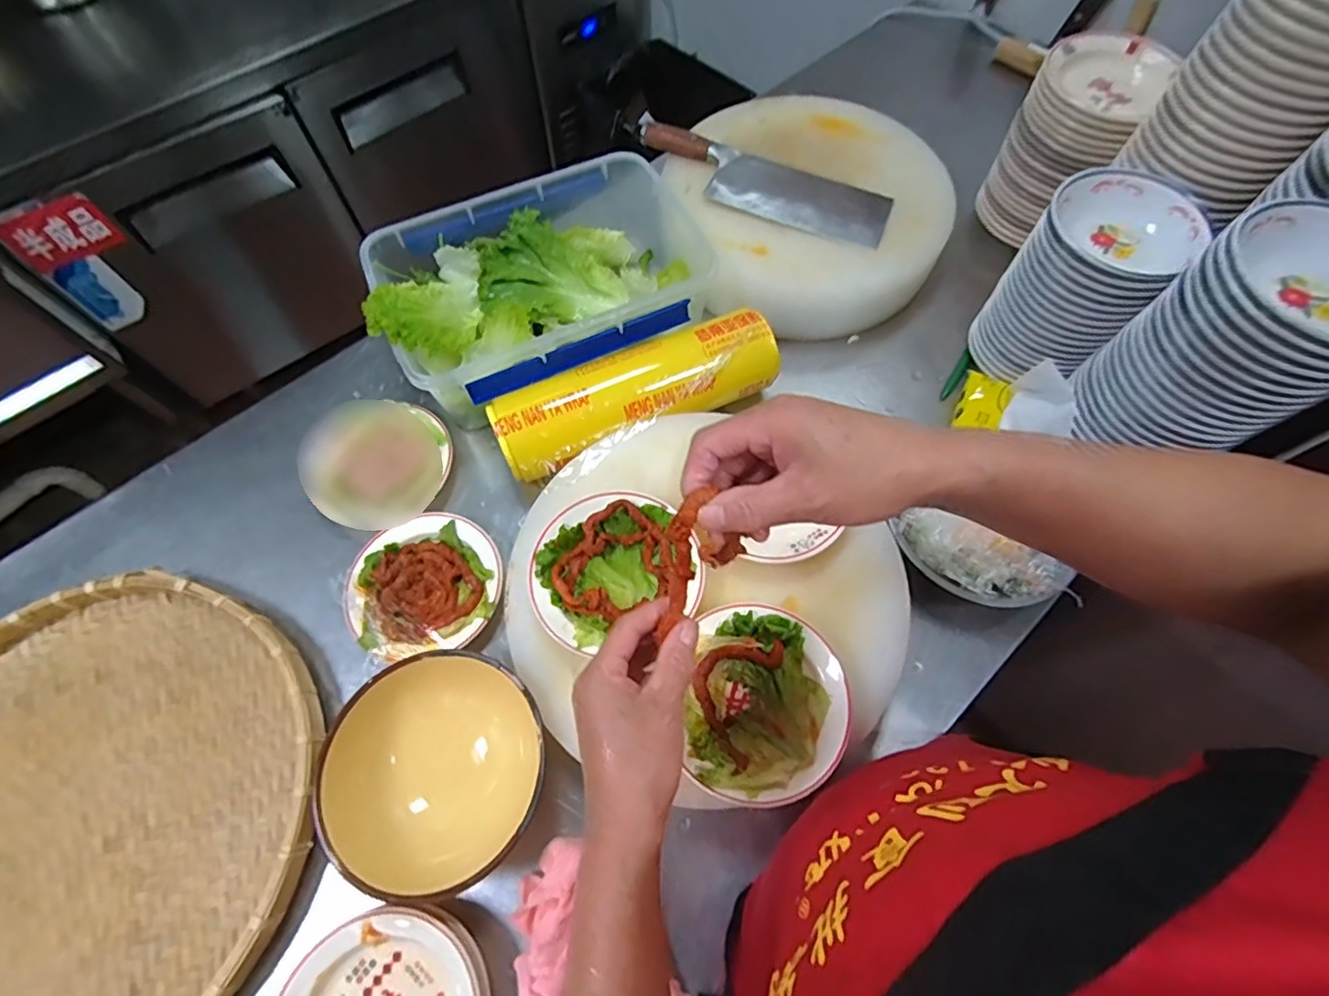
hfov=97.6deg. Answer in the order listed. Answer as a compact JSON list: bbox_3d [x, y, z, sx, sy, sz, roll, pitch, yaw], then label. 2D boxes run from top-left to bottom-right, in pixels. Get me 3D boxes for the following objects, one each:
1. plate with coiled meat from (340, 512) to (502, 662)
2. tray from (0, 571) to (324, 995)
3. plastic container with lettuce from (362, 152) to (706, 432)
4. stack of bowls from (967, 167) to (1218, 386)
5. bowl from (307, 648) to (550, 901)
[{"bbox_3d":[-0.251,0.090,0.610,0.152,0.028,0.147,0,64,1],"label":"plate with coiled meat"},{"bbox_3d":[-0.529,0.290,0.516,0.434,0.058,0.413,0,64,1],"label":"tray"},{"bbox_3d":[-0.144,-0.256,0.721,0.381,0.129,0.255,-28,67,-12],"label":"plastic container with lettuce"},{"bbox_3d":[0.442,-0.230,0.638,0.125,0.177,0.149,37,70,17],"label":"stack of bowls"},{"bbox_3d":[-0.193,0.233,0.508,0.170,0.082,0.178,0,64,1],"label":"bowl"}]

